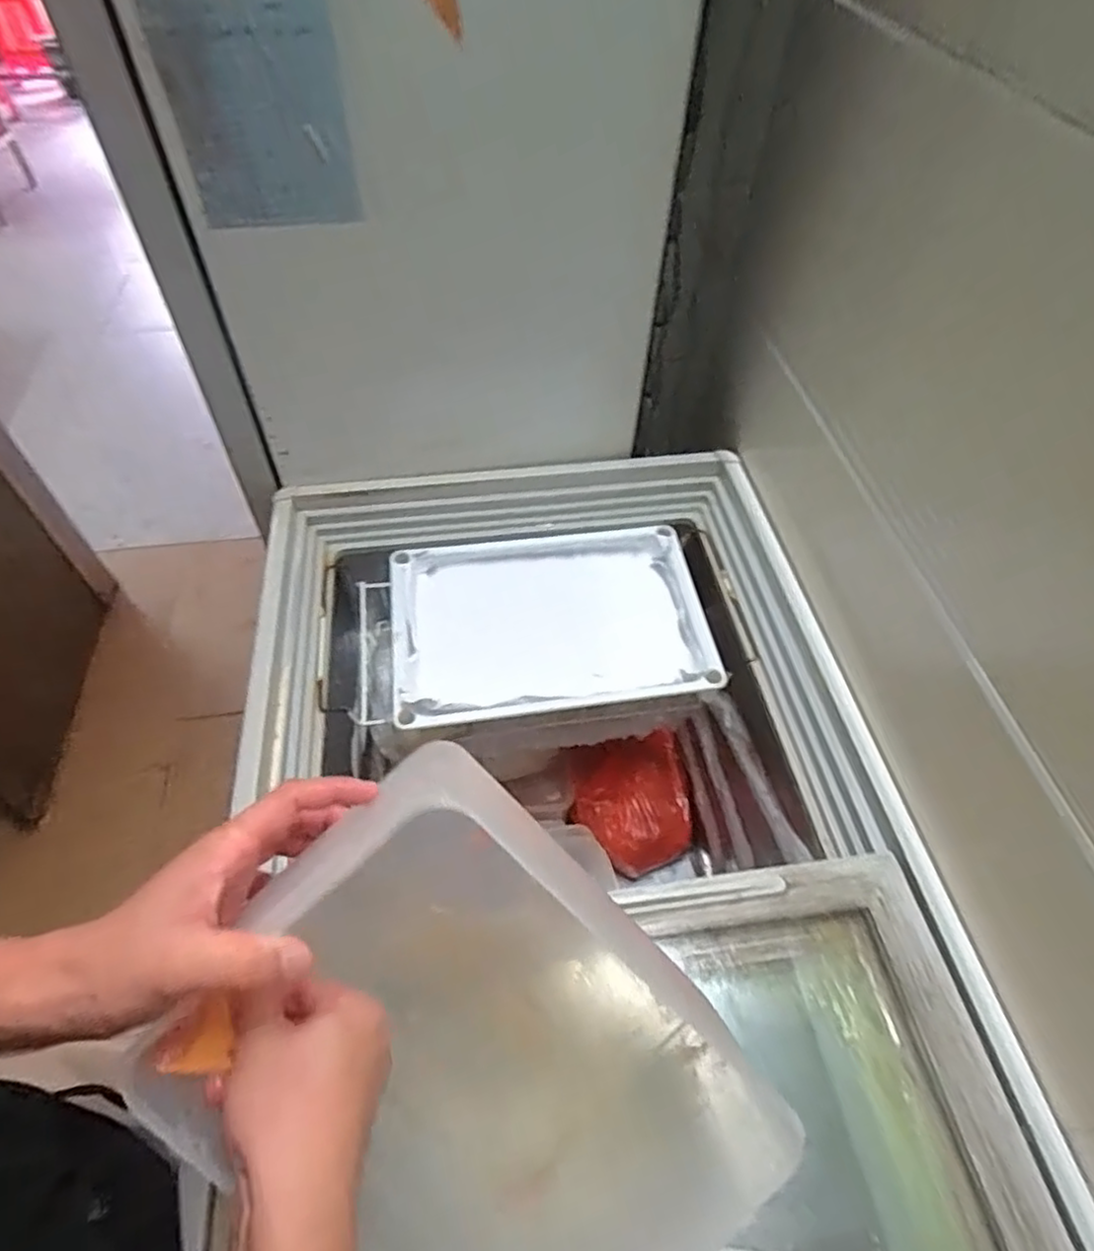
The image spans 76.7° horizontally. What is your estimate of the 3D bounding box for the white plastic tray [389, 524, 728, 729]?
[{"bbox_3d":[0.006,-0.008,0.857,0.383,0.036,0.261,-5,56,-7],"label":"white plastic tray"}]

